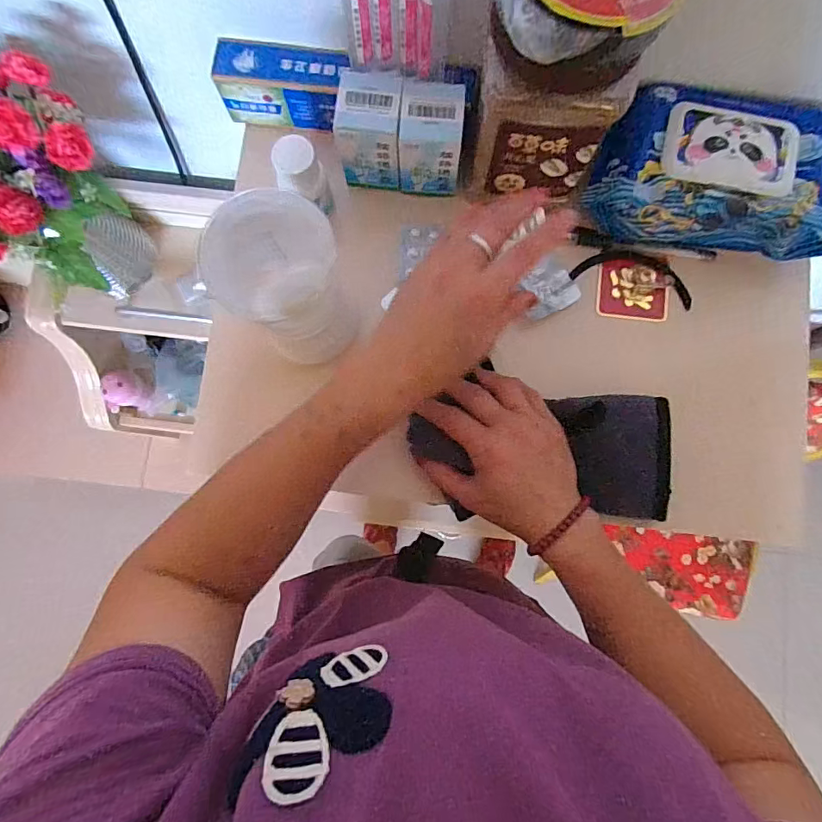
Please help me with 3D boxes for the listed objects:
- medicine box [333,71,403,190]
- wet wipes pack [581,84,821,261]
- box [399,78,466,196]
[{"bbox_3d":[-0.030,-0.216,0.373,0.046,0.069,0.047,6,83,1],"label":"medicine box"},{"bbox_3d":[0.244,-0.191,0.385,0.200,0.057,0.127,7,83,1],"label":"wet wipes pack"},{"bbox_3d":[0.018,-0.209,0.371,0.052,0.069,0.047,3,83,0],"label":"box"}]

